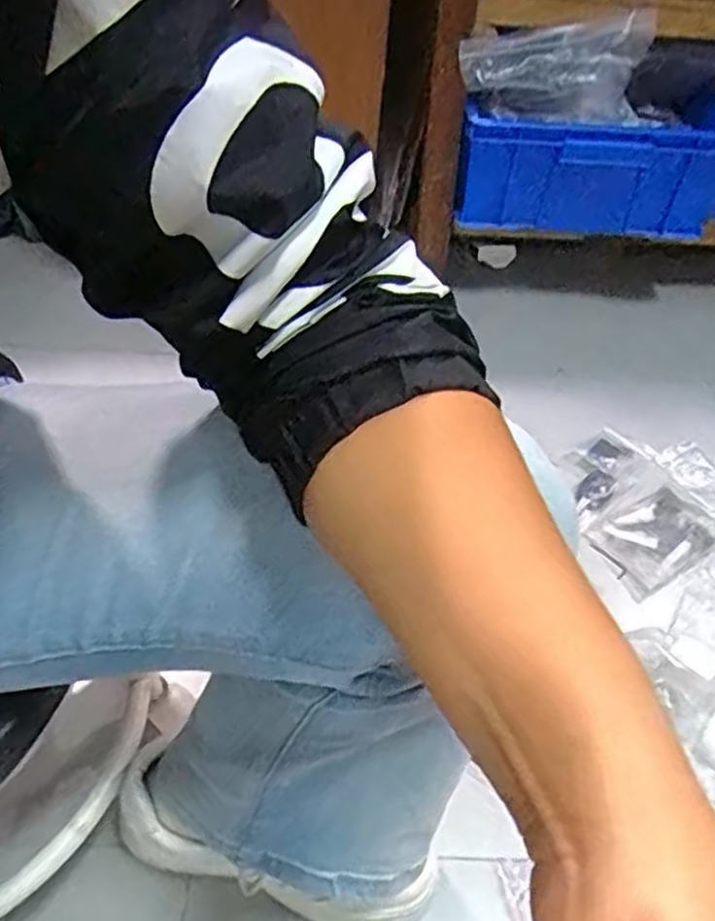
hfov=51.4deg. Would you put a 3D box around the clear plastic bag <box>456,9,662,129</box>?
[{"bbox_3d":[0.229,-0.458,0.861,0.212,0.121,0.056,10,48,5],"label":"clear plastic bag"}]

